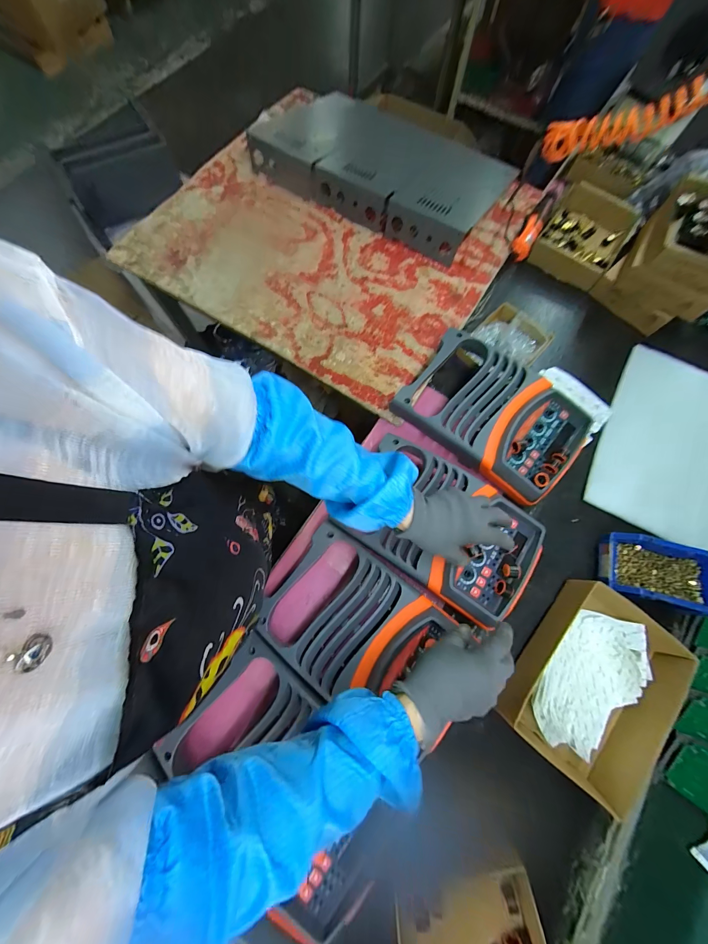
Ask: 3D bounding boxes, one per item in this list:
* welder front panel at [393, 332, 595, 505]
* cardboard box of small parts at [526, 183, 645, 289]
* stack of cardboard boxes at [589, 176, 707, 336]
[{"bbox_3d":[0.256,-0.105,0.596,0.319,0.099,0.201,41,76,10],"label":"welder front panel"},{"bbox_3d":[0.572,-0.585,0.792,0.184,0.070,0.241,32,74,7],"label":"cardboard box of small parts"},{"bbox_3d":[0.712,-0.482,0.623,0.218,0.319,0.238,44,76,10],"label":"stack of cardboard boxes"}]

